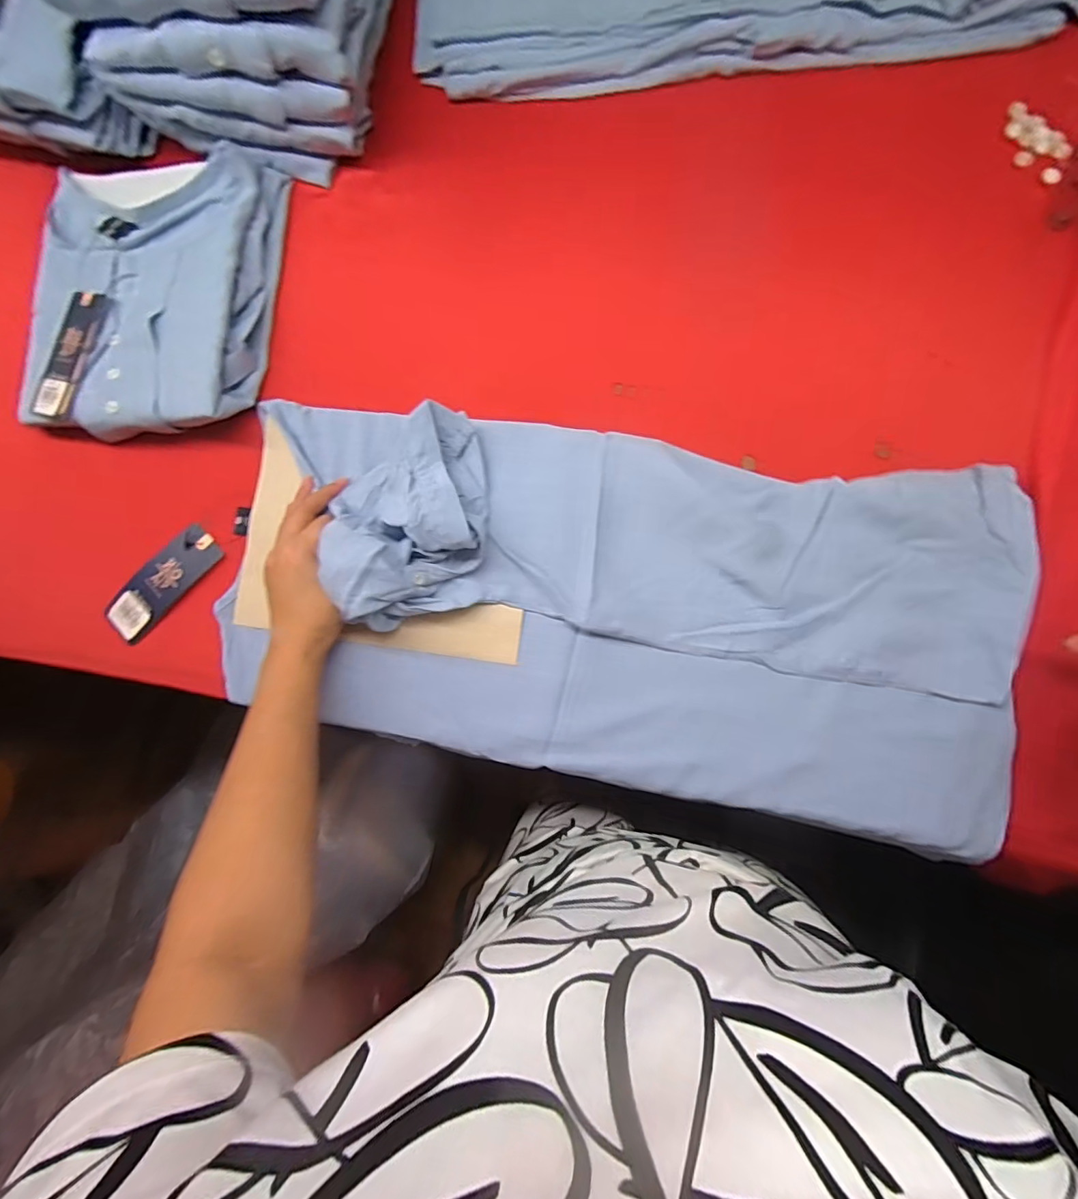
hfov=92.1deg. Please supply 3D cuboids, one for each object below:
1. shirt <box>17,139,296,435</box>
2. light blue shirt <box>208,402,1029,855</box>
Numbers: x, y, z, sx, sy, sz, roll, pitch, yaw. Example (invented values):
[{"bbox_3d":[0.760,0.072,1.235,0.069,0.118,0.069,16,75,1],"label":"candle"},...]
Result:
[{"bbox_3d":[-0.373,-0.297,0.490,0.233,0.034,0.288,6,84,7],"label":"shirt"},{"bbox_3d":[0.039,0.003,0.409,0.590,0.041,0.267,10,84,7],"label":"light blue shirt"}]

